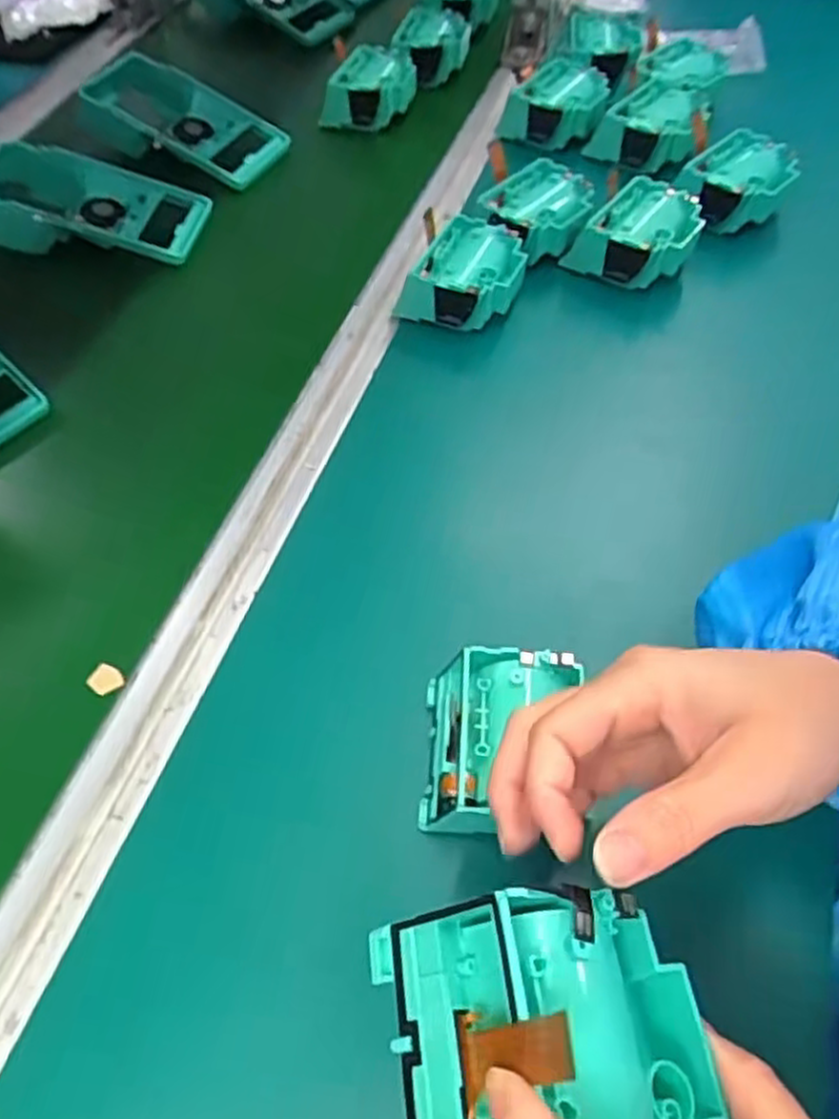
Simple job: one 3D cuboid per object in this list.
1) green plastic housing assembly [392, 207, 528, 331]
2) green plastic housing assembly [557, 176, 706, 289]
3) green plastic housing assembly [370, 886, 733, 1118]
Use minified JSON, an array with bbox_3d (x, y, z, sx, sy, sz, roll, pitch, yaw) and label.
[{"bbox_3d":[0.031,-0.191,0.515,0.081,0.050,0.080,21,58,14],"label":"green plastic housing assembly"},{"bbox_3d":[0.157,-0.225,0.523,0.074,0.044,0.067,-36,62,-21],"label":"green plastic housing assembly"},{"bbox_3d":[0.033,0.123,0.186,0.084,0.041,0.072,-6,56,-4],"label":"green plastic housing assembly"}]

